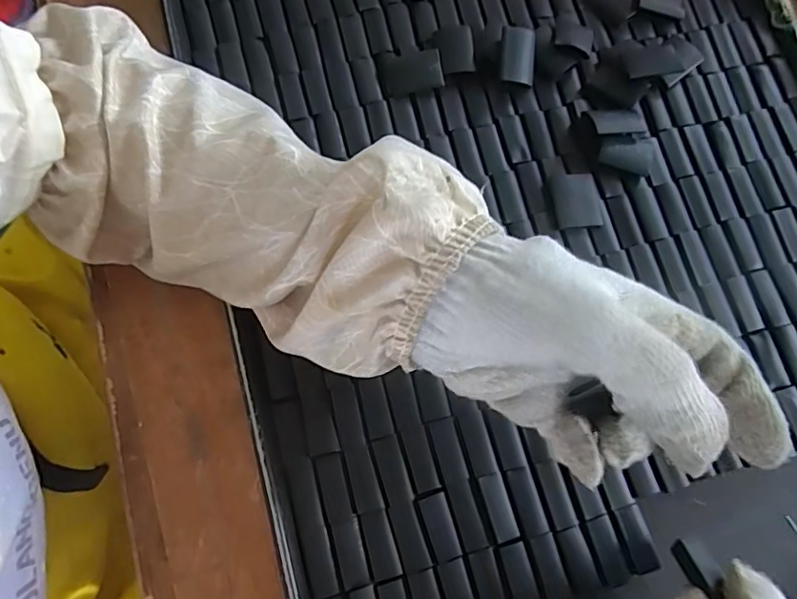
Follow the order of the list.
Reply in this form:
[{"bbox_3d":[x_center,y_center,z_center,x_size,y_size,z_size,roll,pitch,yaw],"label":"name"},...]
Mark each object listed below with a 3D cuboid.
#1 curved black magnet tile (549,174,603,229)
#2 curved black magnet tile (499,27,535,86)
[{"bbox_3d":[0.101,-0.056,0.312,0.025,0.005,0.031,-6,77,-3],"label":"curved black magnet tile"},{"bbox_3d":[0.071,-0.143,0.324,0.021,0.017,0.030,3,77,-1],"label":"curved black magnet tile"}]

